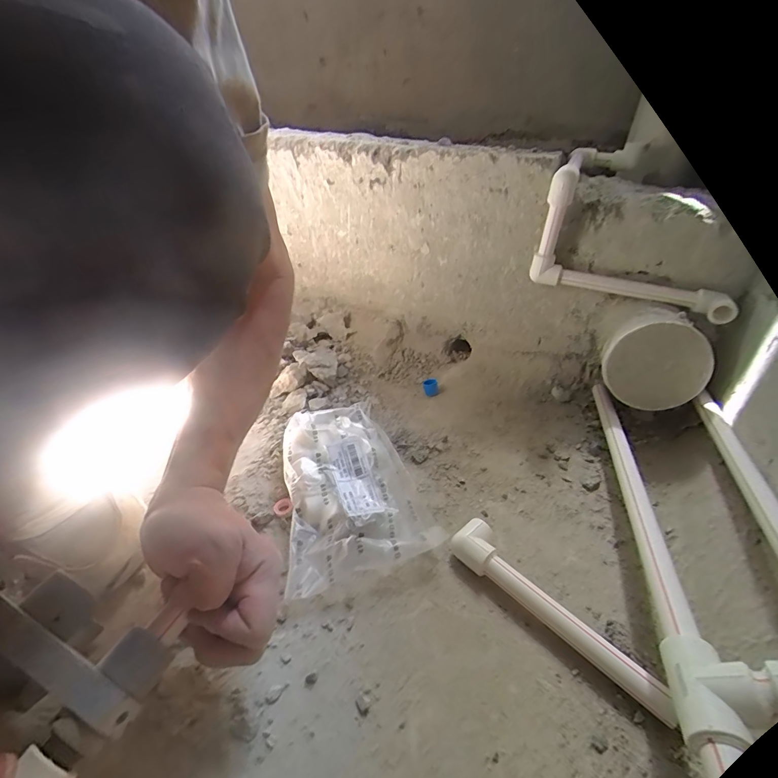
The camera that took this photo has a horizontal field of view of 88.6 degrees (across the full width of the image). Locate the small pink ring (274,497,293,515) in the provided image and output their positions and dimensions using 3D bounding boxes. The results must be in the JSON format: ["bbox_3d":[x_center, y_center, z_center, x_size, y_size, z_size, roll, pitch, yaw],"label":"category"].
[{"bbox_3d":[-0.118,0.130,0.443,0.020,0.008,0.020,3,34,-2],"label":"small pink ring"}]

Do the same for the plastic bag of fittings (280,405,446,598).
[{"bbox_3d":[-0.046,0.101,0.444,0.144,0.047,0.219,-6,36,-15],"label":"plastic bag of fittings"}]

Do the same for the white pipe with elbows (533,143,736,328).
[{"bbox_3d":[0.325,-0.199,0.507,0.253,0.172,0.075,20,37,22],"label":"white pipe with elbows"}]

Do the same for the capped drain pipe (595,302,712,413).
[{"bbox_3d":[0.336,-0.055,0.520,0.110,0.095,0.139,14,35,14],"label":"capped drain pipe"}]

